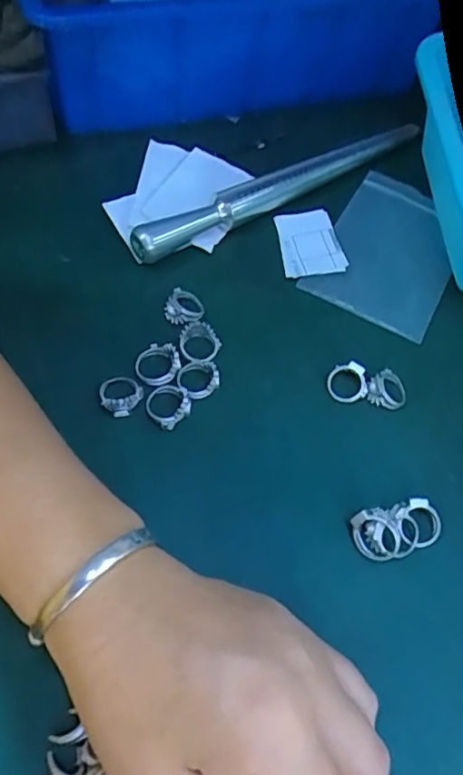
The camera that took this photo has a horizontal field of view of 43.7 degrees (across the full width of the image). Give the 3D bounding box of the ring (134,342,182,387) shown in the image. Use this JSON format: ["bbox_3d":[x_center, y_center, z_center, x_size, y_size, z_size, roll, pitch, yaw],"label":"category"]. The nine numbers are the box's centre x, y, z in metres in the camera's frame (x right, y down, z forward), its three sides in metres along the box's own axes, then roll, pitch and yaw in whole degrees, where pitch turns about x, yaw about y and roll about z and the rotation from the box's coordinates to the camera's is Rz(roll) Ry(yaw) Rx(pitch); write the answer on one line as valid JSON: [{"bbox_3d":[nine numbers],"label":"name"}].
[{"bbox_3d":[-0.039,-0.012,0.307,0.023,0.006,0.023,3,58,-5],"label":"ring"}]

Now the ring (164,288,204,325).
[{"bbox_3d":[-0.027,-0.045,0.327,0.021,0.008,0.022,3,58,-5],"label":"ring"}]

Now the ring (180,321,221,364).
[{"bbox_3d":[-0.017,-0.025,0.318,0.021,0.005,0.026,12,58,1],"label":"ring"}]

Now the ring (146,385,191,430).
[{"bbox_3d":[-0.033,0.008,0.297,0.022,0.008,0.022,3,58,-5],"label":"ring"}]

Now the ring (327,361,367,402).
[{"bbox_3d":[0.062,-0.002,0.310,0.021,0.004,0.021,-1,84,10],"label":"ring"}]

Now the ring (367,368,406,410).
[{"bbox_3d":[0.084,0.001,0.312,0.020,0.007,0.023,33,61,13],"label":"ring"}]

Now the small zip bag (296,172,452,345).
[{"bbox_3d":[0.103,-0.090,0.365,0.077,0.005,0.126,27,60,10],"label":"small zip bag"}]

